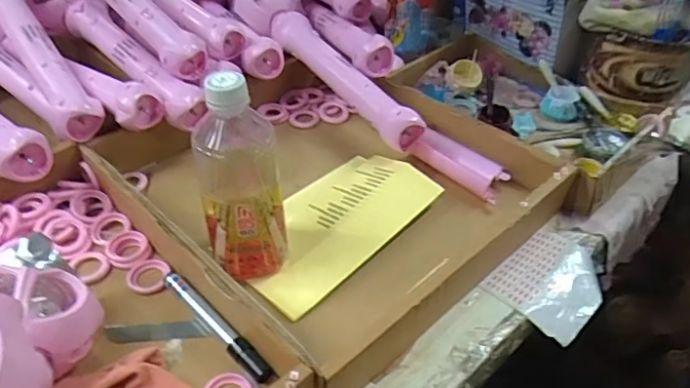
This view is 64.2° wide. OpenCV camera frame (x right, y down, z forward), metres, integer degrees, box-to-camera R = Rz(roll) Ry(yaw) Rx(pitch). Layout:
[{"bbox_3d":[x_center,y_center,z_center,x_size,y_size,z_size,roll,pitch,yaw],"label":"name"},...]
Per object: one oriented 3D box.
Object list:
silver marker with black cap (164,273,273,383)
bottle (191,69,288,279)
[{"bbox_3d":[-0.108,0.105,0.450,0.135,0.011,0.016,34,51,31],"label":"silver marker with black cap"},{"bbox_3d":[-0.085,-0.016,0.457,0.065,0.174,0.069,-2,42,-5],"label":"bottle"}]

